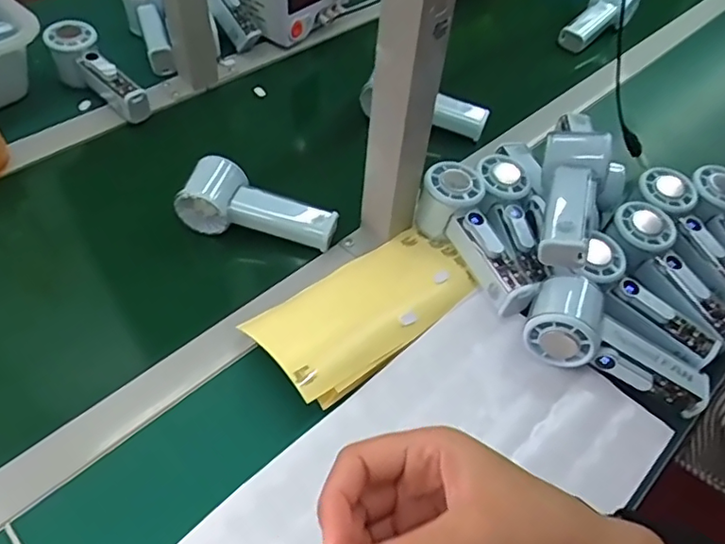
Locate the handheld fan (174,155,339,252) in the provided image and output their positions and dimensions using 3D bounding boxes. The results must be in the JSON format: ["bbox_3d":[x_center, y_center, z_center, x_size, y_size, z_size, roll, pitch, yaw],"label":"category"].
[{"bbox_3d":[-0.101,-0.064,0.550,0.148,0.046,0.055,16,51,8],"label":"handheld fan"}]

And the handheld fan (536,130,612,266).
[{"bbox_3d":[0.191,-0.067,0.515,0.063,0.047,0.144,14,64,7],"label":"handheld fan"}]

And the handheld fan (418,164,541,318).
[{"bbox_3d":[0.106,-0.031,0.532,0.055,0.059,0.157,-21,68,-20],"label":"handheld fan"}]

